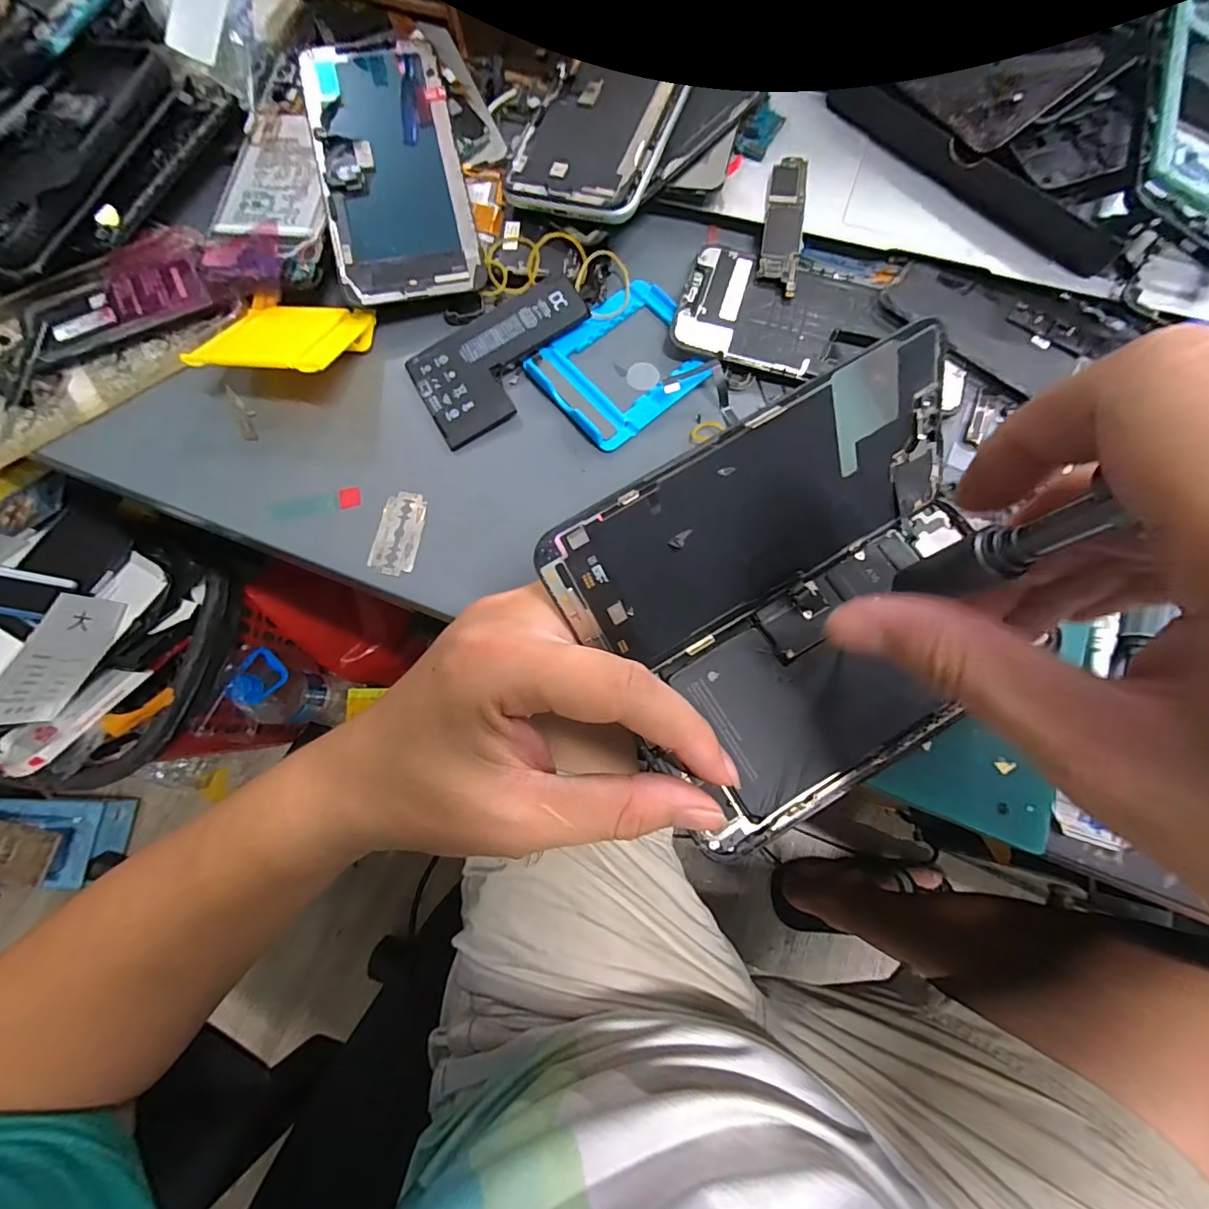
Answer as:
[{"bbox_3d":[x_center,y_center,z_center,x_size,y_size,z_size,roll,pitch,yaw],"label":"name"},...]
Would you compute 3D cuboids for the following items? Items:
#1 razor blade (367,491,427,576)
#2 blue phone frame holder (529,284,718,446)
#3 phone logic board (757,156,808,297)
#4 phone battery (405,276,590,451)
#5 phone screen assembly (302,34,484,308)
[{"bbox_3d":[-0.099,-0.035,0.245,0.022,0.004,0.042,8,75,5],"label":"razor blade"},{"bbox_3d":[0.012,-0.124,0.259,0.085,0.010,0.072,-39,76,-9],"label":"blue phone frame holder"},{"bbox_3d":[0.095,-0.202,0.271,0.020,0.005,0.086,9,75,5],"label":"phone logic board"},{"bbox_3d":[-0.050,-0.127,0.263,0.095,0.004,0.060,-31,79,-1],"label":"phone battery"},{"bbox_3d":[-0.113,-0.232,0.272,0.071,0.008,0.145,-12,87,-5],"label":"phone screen assembly"}]

